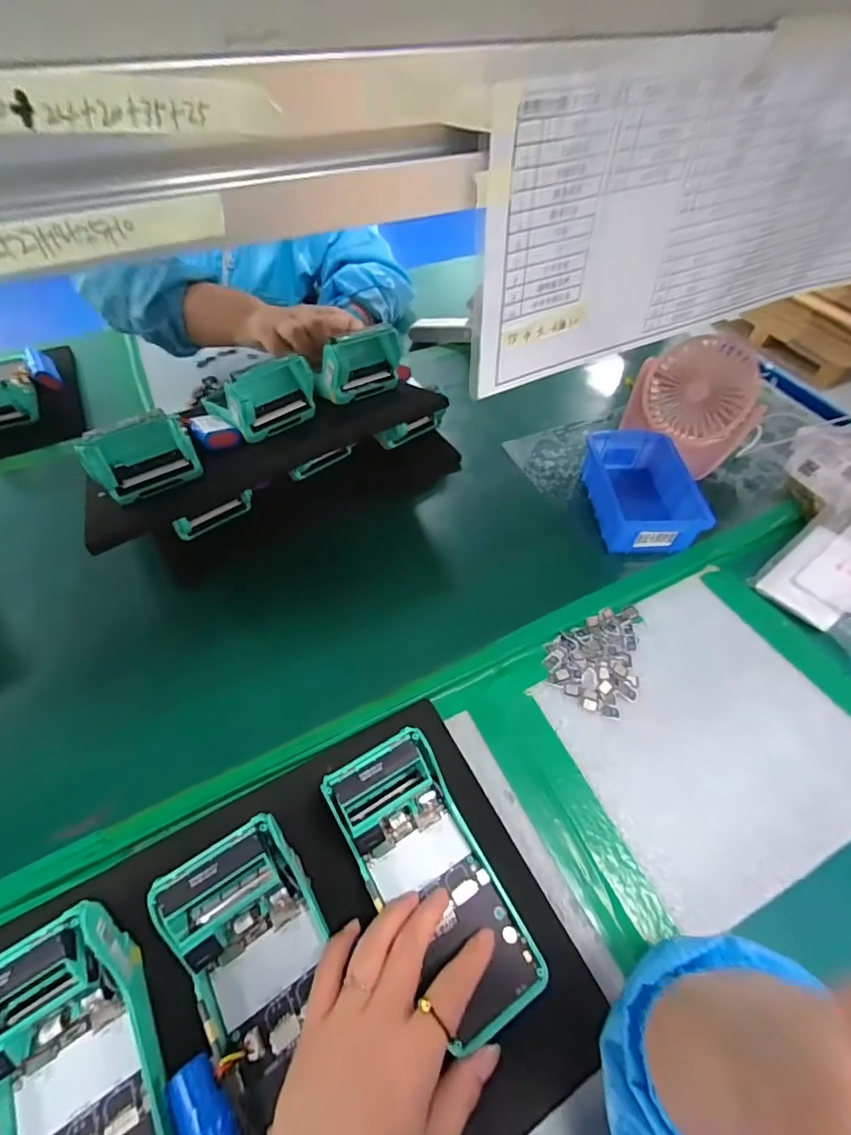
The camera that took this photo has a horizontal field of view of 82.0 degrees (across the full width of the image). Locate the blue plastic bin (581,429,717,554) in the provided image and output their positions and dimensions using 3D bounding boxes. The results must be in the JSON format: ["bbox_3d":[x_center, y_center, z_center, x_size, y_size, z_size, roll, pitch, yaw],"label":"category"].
[{"bbox_3d":[0.234,-0.084,0.542,0.096,0.057,0.148,-2,56,-4],"label":"blue plastic bin"}]

